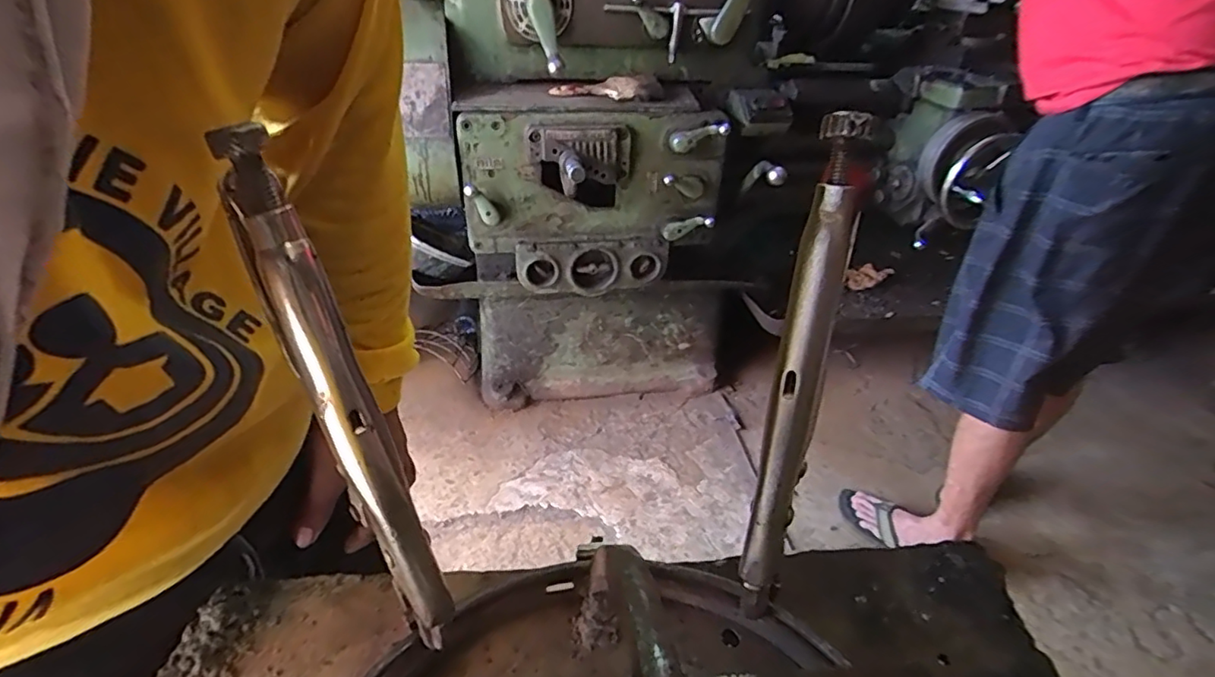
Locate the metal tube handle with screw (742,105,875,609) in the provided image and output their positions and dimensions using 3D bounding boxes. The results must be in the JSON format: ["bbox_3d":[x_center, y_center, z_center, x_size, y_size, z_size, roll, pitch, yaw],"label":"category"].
[{"bbox_3d":[0.063,0.016,0.190,0.015,0.167,0.011,9,15,8],"label":"metal tube handle with screw"}]

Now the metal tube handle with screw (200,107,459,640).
[{"bbox_3d":[-0.075,0.024,0.168,0.013,0.158,0.014,-29,23,-36],"label":"metal tube handle with screw"}]

